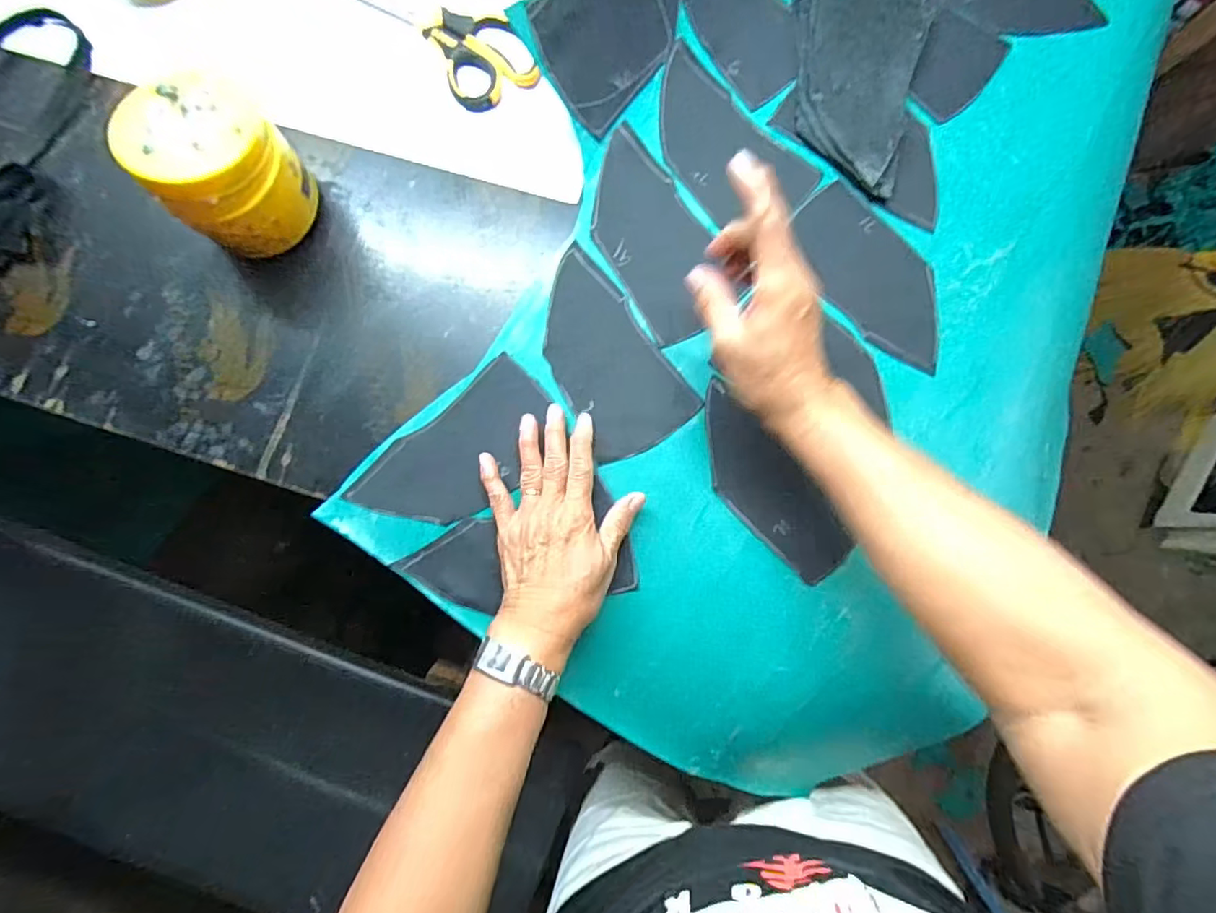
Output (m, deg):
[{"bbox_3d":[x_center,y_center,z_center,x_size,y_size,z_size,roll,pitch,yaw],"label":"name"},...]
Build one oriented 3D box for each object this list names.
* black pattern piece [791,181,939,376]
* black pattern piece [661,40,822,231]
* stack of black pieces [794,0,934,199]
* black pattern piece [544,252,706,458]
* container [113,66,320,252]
[{"bbox_3d":[0.221,-0.148,0.469,0.077,0.006,0.162,-42,86,2],"label":"black pattern piece"},{"bbox_3d":[0.091,-0.256,0.475,0.159,0.012,0.087,44,84,3],"label":"black pattern piece"},{"bbox_3d":[0.205,-0.323,0.474,0.108,0.016,0.191,15,84,0],"label":"stack of black pieces"},{"bbox_3d":[-0.005,-0.078,0.458,0.087,0.006,0.158,-37,86,-5],"label":"black pattern piece"},{"bbox_3d":[-0.268,-0.206,0.405,0.084,0.110,0.093,-37,86,-5],"label":"container"}]

